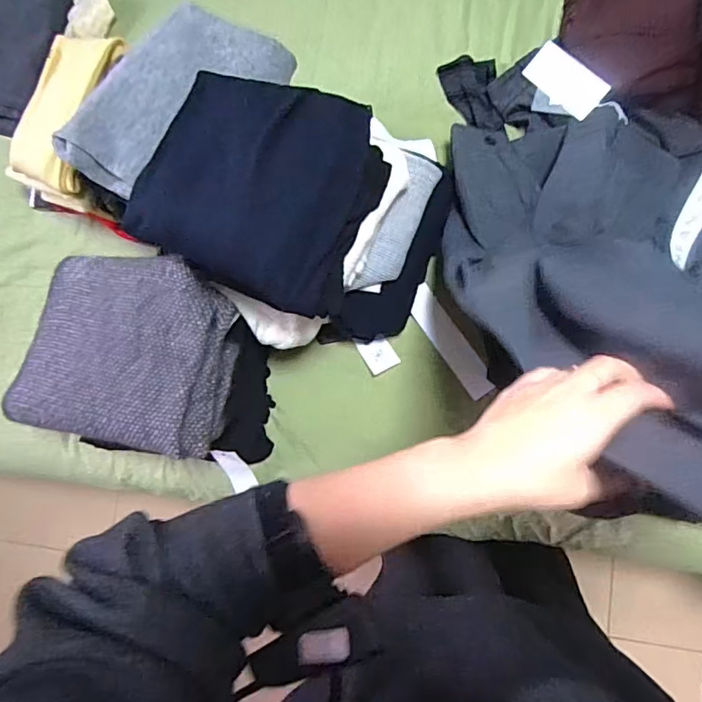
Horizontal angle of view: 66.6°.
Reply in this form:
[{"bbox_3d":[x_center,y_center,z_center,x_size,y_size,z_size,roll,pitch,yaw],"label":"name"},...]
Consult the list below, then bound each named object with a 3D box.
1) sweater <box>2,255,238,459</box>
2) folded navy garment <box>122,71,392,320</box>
[{"bbox_3d":[-0.303,-0.003,0.712,0.273,0.087,0.237,9,88,8],"label":"sweater"},{"bbox_3d":[-0.107,-0.189,0.622,0.256,0.081,0.240,21,89,8],"label":"folded navy garment"}]

